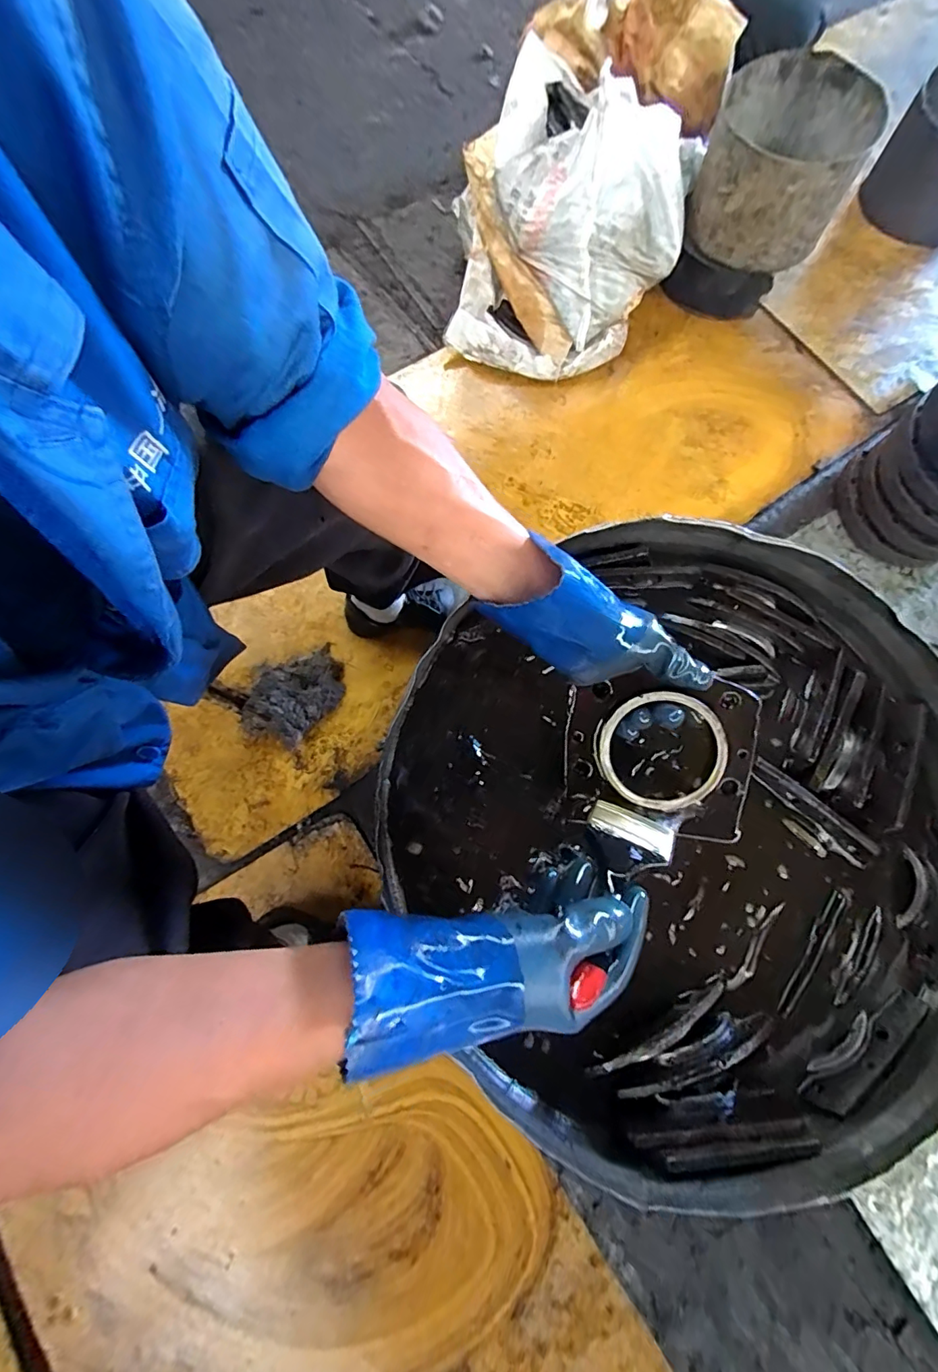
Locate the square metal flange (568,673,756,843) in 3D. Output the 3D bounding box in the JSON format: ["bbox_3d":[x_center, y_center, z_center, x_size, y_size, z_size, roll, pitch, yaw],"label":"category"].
[{"bbox_3d":[0.168,0.064,0.448,0.157,0.033,0.140,5,97,9],"label":"square metal flange"}]

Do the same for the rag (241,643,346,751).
[{"bbox_3d":[-0.302,0.014,0.879,0.122,0.074,0.194,41,79,10],"label":"rag"}]

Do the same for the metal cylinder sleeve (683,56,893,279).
[{"bbox_3d":[0.601,-1.015,0.995,0.281,0.185,0.271,28,76,4],"label":"metal cylinder sleeve"}]

